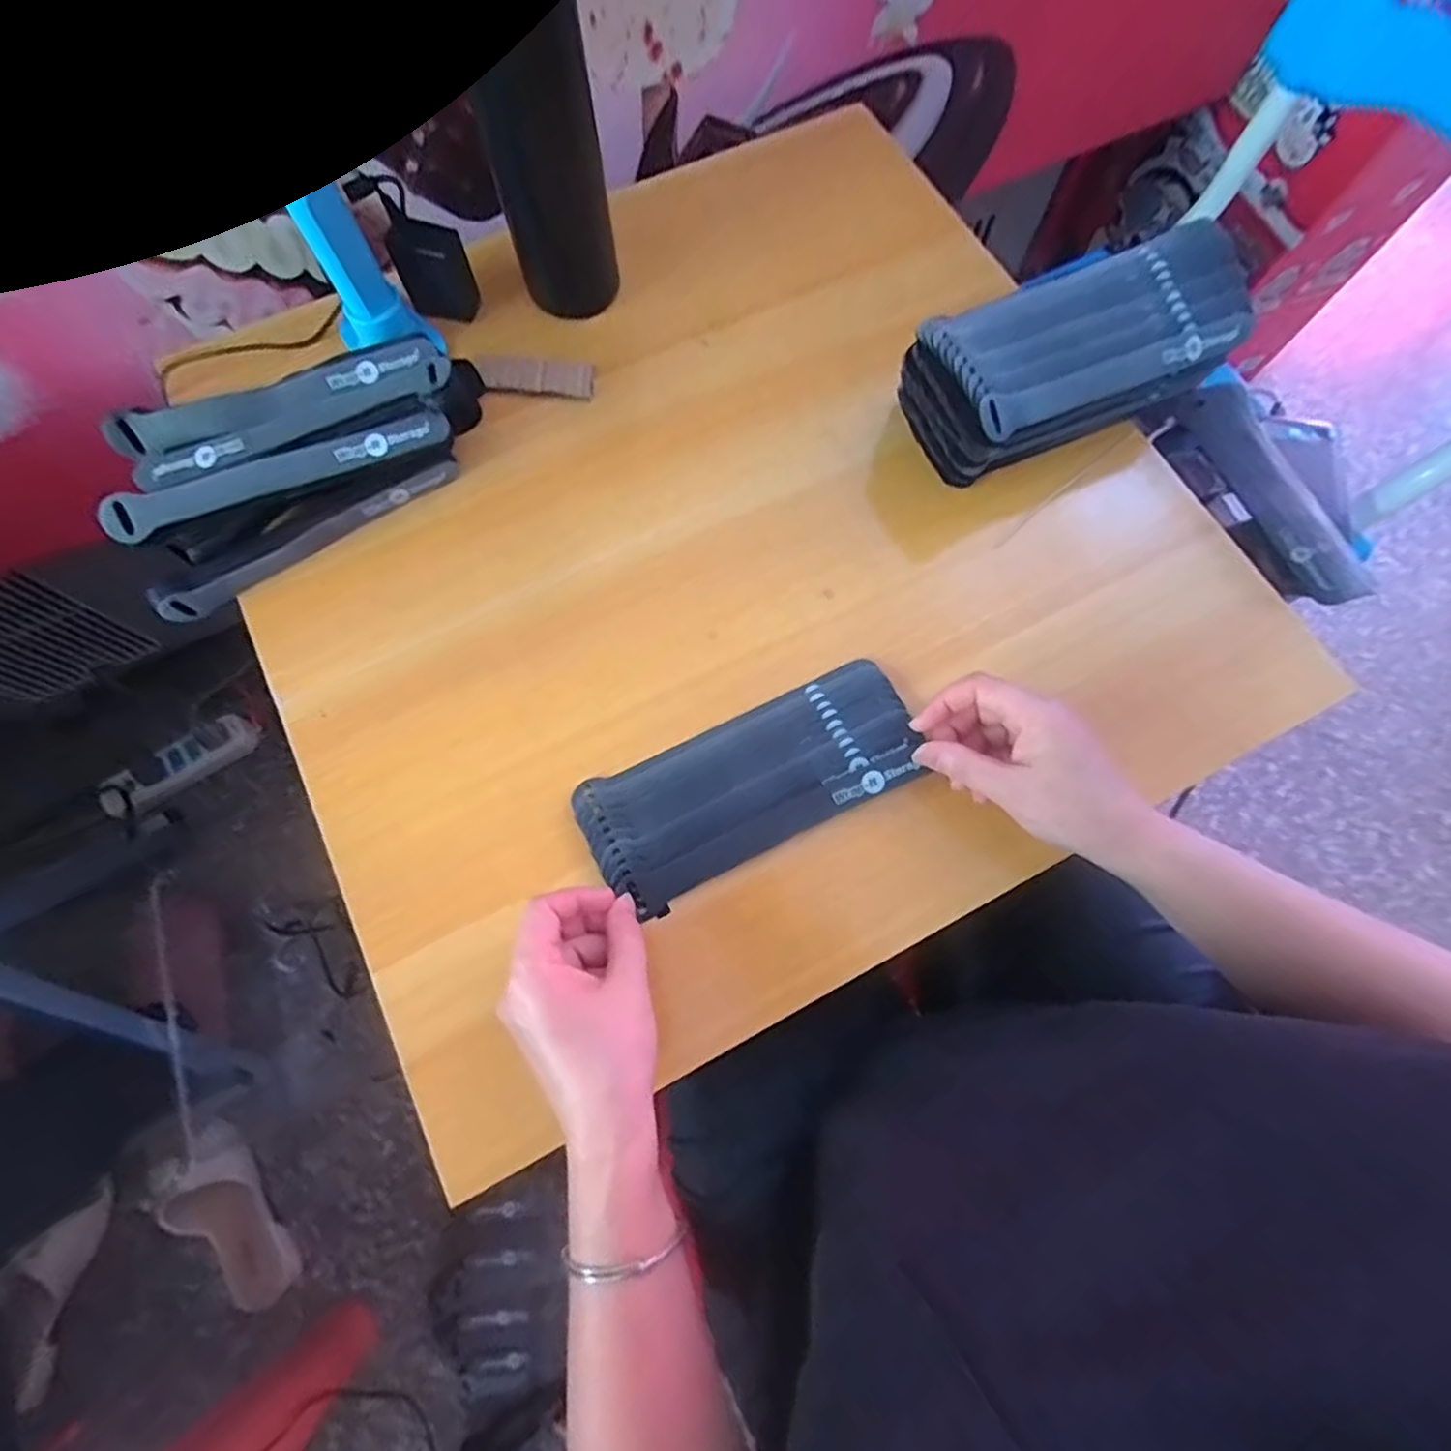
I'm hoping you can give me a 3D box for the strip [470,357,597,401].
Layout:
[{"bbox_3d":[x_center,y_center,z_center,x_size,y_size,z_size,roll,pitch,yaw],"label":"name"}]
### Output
[{"bbox_3d":[-0.135,-0.246,0.469,0.082,0.008,0.027,2,74,0],"label":"strip"}]

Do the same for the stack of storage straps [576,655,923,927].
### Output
[{"bbox_3d":[0.017,0.031,0.384,0.196,0.017,0.079,-26,74,-7],"label":"stack of storage straps"}]

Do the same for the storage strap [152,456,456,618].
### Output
[{"bbox_3d":[-0.264,-0.120,0.427,0.199,0.019,0.011,-30,76,-8],"label":"storage strap"}]

